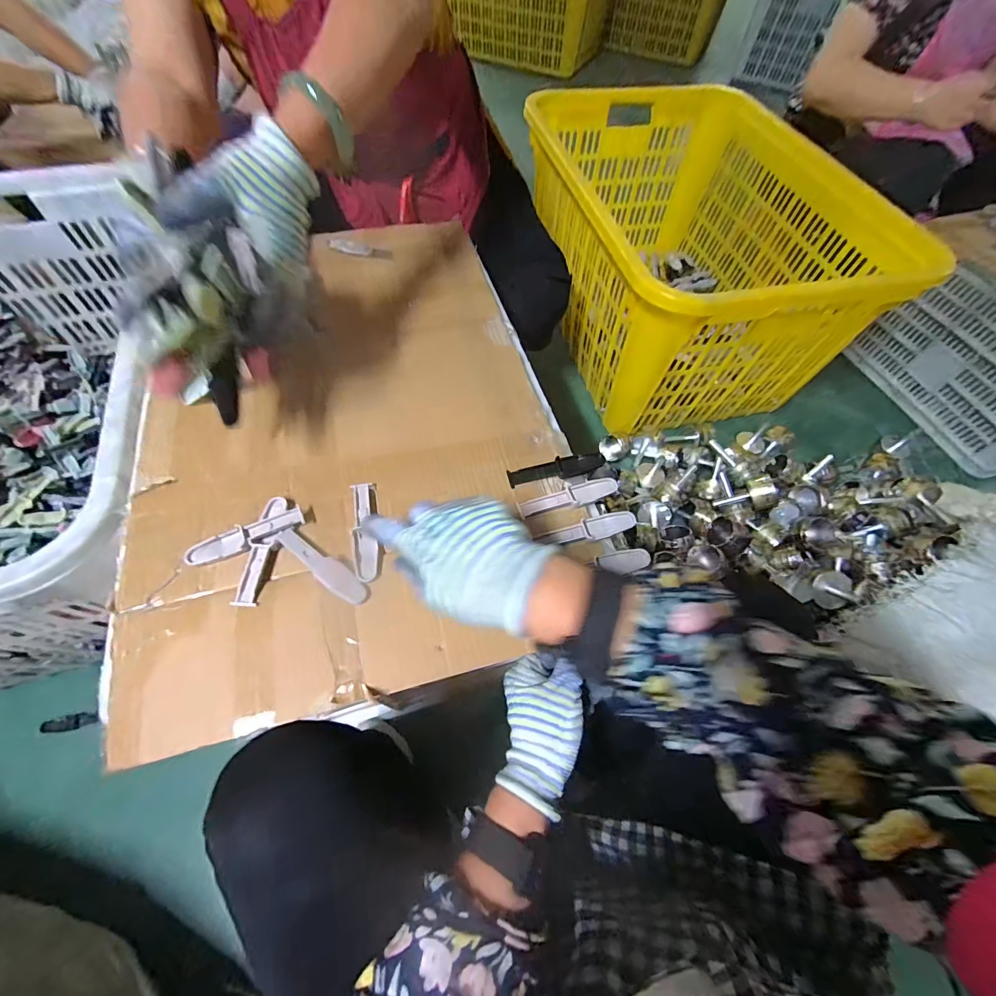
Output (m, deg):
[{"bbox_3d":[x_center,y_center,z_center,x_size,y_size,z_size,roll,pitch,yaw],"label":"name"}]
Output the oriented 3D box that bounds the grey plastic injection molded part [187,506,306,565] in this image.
[{"bbox_3d":[-0.231,0.036,0.390,0.103,0.009,0.024,-22,63,-15],"label":"grey plastic injection molded part"}]

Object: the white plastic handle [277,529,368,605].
[{"bbox_3d":[-0.159,0.060,0.381,0.103,0.006,0.022,34,64,16],"label":"white plastic handle"}]

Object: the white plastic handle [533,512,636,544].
[{"bbox_3d":[0.086,0.030,0.404,0.093,0.007,0.021,-14,62,-11],"label":"white plastic handle"}]

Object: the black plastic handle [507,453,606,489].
[{"bbox_3d":[0.061,-0.030,0.444,0.100,0.013,0.019,-10,61,-9],"label":"black plastic handle"}]

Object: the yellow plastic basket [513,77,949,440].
[{"bbox_3d":[0.419,-0.602,1.027,0.602,0.367,0.862,-9,61,-8],"label":"yellow plastic basket"}]

